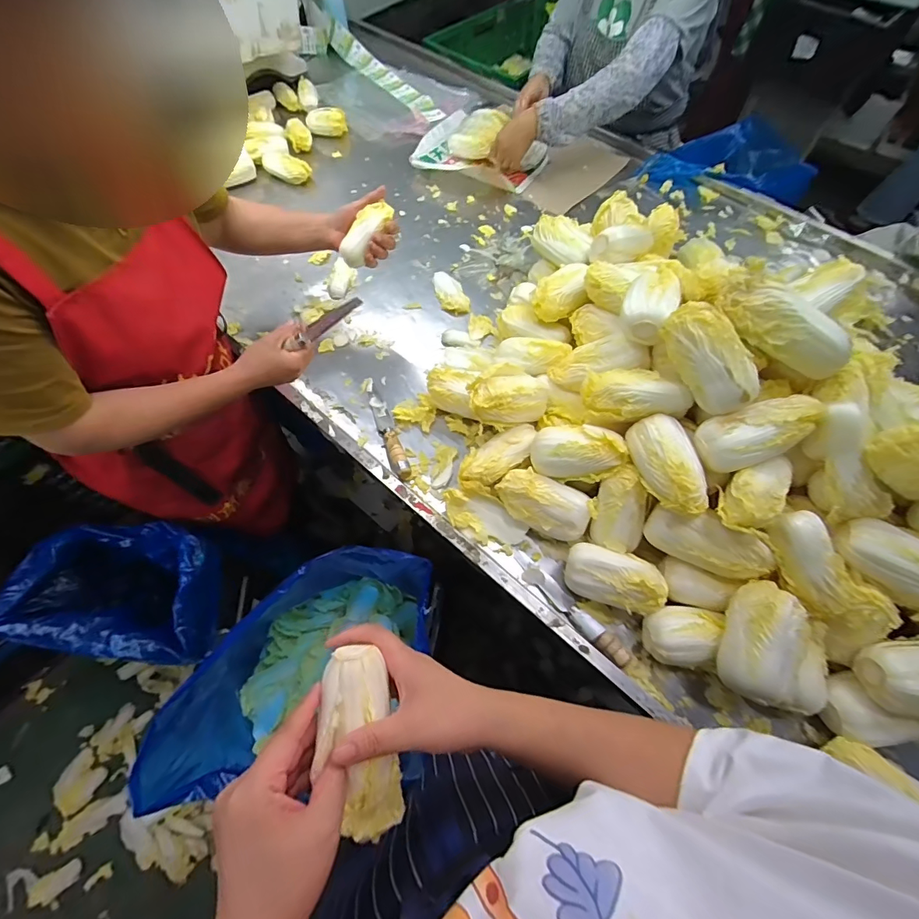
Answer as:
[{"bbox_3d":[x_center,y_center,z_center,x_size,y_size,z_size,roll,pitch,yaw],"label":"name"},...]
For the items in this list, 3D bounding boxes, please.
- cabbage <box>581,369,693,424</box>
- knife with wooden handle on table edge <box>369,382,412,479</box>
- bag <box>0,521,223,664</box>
[{"bbox_3d":[0.251,-0.089,0.620,0.139,0.056,0.074,7,63,2],"label":"cabbage"},{"bbox_3d":[-0.124,-0.054,0.747,0.029,0.028,0.201,-18,65,-10],"label":"knife with wooden handle on table edge"},{"bbox_3d":[-0.665,0.303,0.956,0.386,0.331,0.234,9,63,4],"label":"bag"}]

